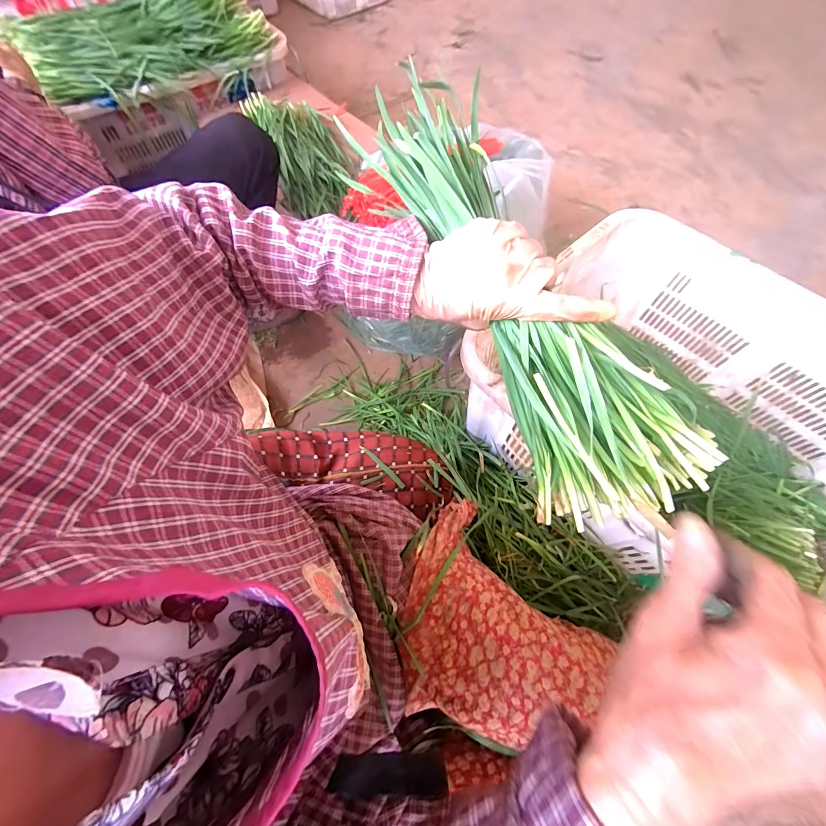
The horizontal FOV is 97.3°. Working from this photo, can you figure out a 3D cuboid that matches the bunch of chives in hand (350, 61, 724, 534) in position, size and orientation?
[{"bbox_3d":[0.089,-0.092,0.319,0.109,0.099,0.381,-27,84,-10],"label":"bunch of chives in hand"}]

